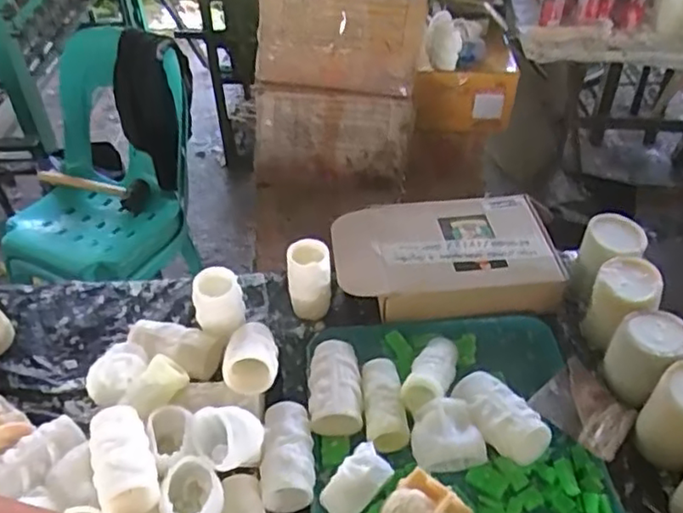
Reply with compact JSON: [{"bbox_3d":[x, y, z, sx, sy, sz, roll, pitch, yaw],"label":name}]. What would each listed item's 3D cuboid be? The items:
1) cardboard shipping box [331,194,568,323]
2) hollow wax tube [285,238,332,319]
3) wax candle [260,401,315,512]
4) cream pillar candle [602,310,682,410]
[{"bbox_3d":[0.153,-0.001,0.965,0.316,0.059,0.195,-5,45,-4],"label":"cardboard shipping box"},{"bbox_3d":[-0.046,0.034,0.914,0.060,0.114,0.046,-3,45,-2],"label":"hollow wax tube"},{"bbox_3d":[-0.064,0.232,0.757,0.059,0.049,0.115,-3,45,-3],"label":"wax candle"},{"bbox_3d":[0.382,0.125,0.808,0.080,0.086,0.094,34,54,30],"label":"cream pillar candle"}]

